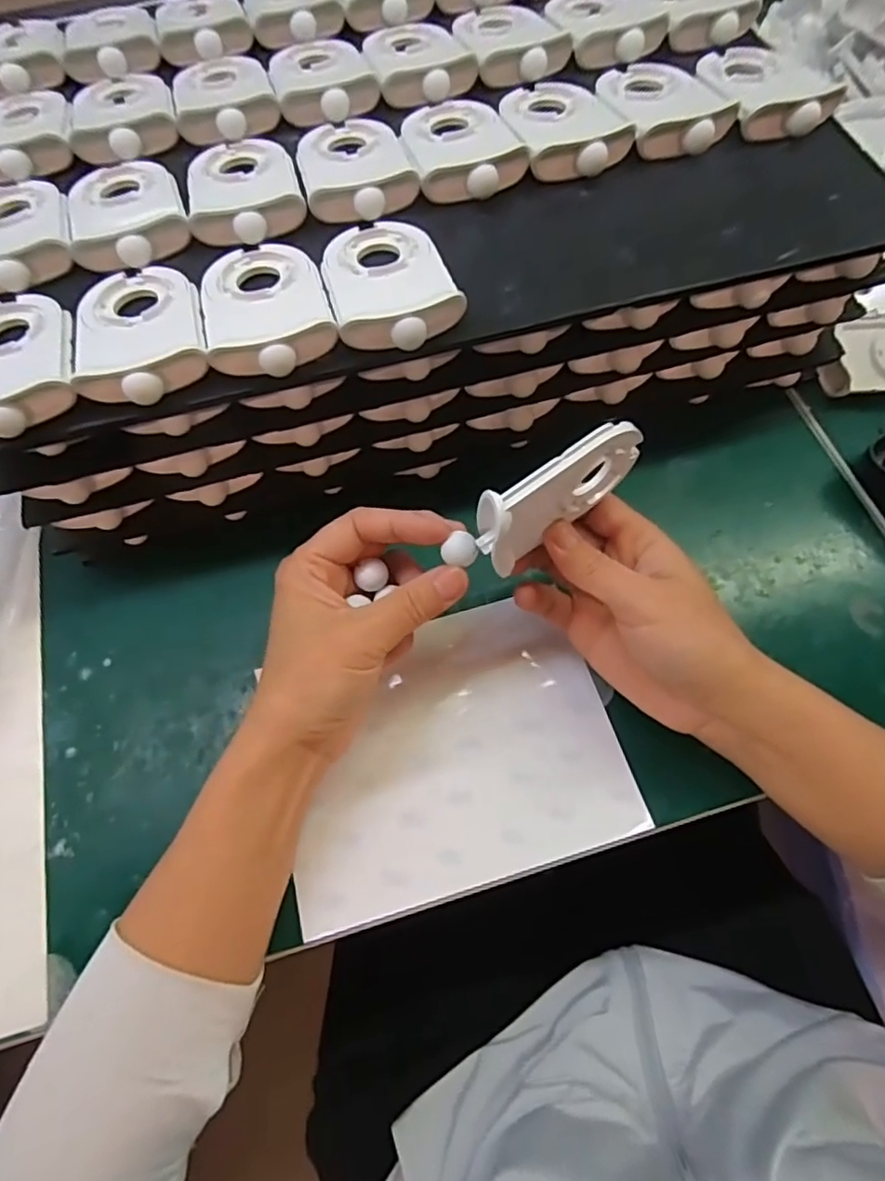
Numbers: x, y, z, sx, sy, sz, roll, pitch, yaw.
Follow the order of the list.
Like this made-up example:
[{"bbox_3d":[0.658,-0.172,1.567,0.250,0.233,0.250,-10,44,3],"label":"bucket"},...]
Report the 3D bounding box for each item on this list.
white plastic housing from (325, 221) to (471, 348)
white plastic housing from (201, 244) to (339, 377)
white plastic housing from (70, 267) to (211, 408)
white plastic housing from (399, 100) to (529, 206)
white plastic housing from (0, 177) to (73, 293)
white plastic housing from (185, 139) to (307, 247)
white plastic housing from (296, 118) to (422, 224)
[{"bbox_3d":[-0.027,-0.150,0.285,0.057,0.012,0.086,-19,67,-6],"label":"white plastic housing"},{"bbox_3d":[-0.084,-0.137,0.282,0.057,0.012,0.087,-15,67,-4],"label":"white plastic housing"},{"bbox_3d":[-0.143,-0.126,0.280,0.058,0.012,0.092,-16,67,-5],"label":"white plastic housing"},{"bbox_3d":[0.008,-0.241,0.321,0.056,0.014,0.085,-17,67,-5],"label":"white plastic housing"},{"bbox_3d":[-0.226,-0.192,0.310,0.058,0.015,0.093,-22,67,-7],"label":"white plastic housing"},{"bbox_3d":[-0.106,-0.217,0.317,0.058,0.014,0.089,-13,66,-4],"label":"white plastic housing"},{"bbox_3d":[-0.048,-0.231,0.323,0.057,0.013,0.085,-16,67,-5],"label":"white plastic housing"}]

